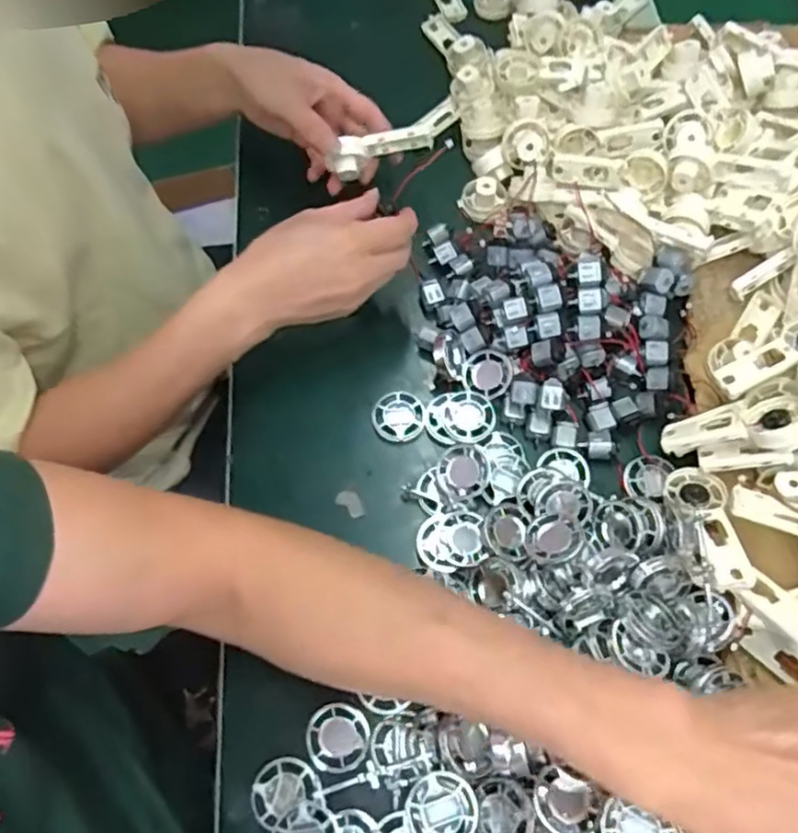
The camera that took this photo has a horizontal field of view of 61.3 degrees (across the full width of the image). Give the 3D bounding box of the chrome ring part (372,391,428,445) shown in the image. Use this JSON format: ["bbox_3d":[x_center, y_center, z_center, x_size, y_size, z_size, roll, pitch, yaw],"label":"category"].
[{"bbox_3d":[0.000,0.000,0.524,0.040,0.007,0.041,-1,76,2],"label":"chrome ring part"}]

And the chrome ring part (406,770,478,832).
[{"bbox_3d":[0.025,0.229,0.390,0.039,0.011,0.041,0,64,1],"label":"chrome ring part"}]

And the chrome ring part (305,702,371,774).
[{"bbox_3d":[-0.038,0.202,0.423,0.038,0.009,0.038,0,64,1],"label":"chrome ring part"}]

